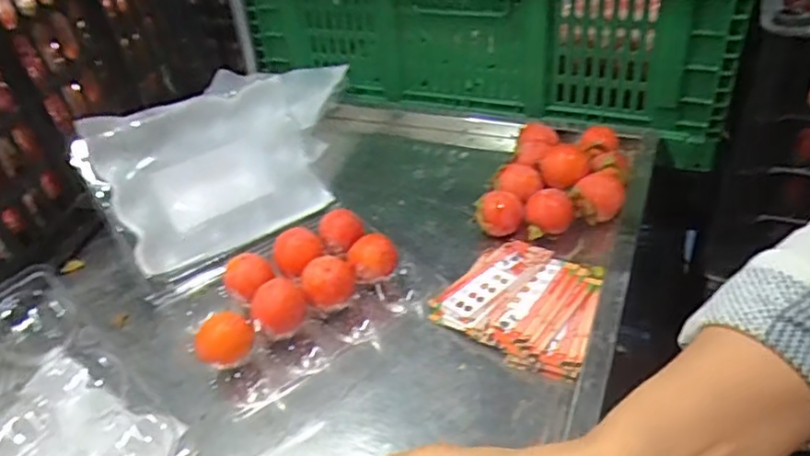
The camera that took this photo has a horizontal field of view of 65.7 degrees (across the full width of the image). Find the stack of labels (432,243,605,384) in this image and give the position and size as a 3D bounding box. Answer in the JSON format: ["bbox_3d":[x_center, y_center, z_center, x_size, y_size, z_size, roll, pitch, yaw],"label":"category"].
[{"bbox_3d":[0.100,0.059,0.512,0.128,0.021,0.119,23,46,34],"label":"stack of labels"}]

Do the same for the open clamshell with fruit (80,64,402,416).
[{"bbox_3d":[-0.129,-0.006,0.532,0.188,0.133,0.241,-30,42,-28],"label":"open clamshell with fruit"}]

